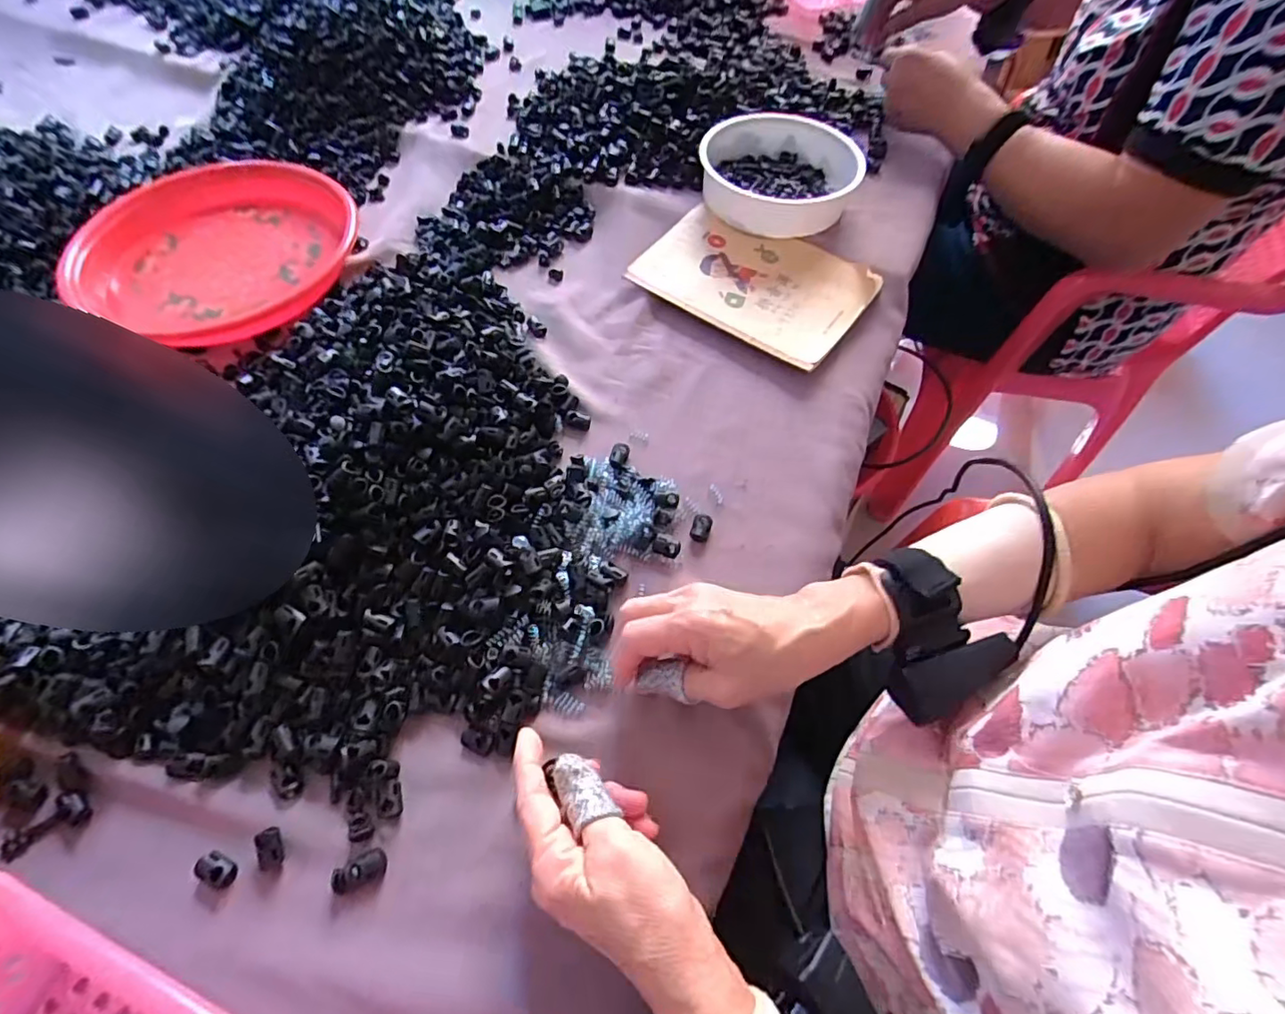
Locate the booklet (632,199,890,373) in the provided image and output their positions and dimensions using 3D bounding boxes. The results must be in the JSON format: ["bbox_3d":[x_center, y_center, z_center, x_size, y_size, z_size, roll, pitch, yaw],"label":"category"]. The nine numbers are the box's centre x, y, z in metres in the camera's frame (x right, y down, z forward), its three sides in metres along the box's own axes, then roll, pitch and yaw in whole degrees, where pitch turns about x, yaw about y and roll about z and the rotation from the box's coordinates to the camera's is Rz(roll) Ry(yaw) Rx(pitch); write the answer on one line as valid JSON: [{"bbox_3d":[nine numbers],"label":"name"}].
[{"bbox_3d":[0.107,-0.222,0.558,0.207,0.014,0.139,31,64,15],"label":"booklet"}]

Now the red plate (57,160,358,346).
[{"bbox_3d":[-0.422,-0.255,0.553,0.249,0.031,0.225,12,62,4],"label":"red plate"}]

